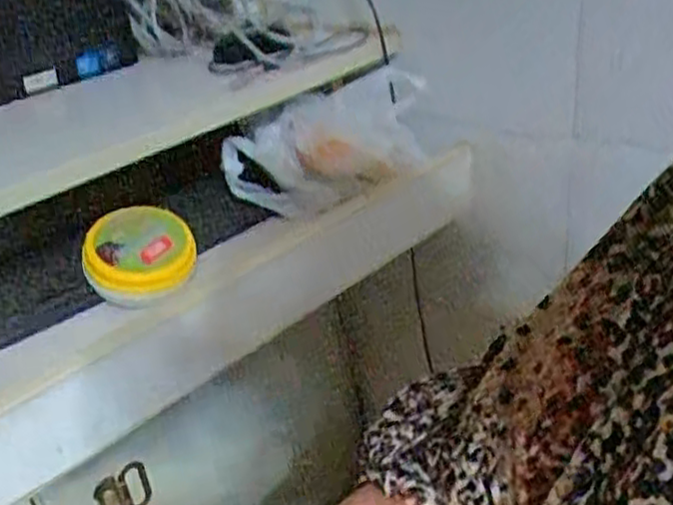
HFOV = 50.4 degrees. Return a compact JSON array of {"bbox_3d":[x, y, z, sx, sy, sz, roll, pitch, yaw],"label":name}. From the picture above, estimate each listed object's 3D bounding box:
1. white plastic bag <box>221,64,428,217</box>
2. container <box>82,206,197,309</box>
[{"bbox_3d":[-0.003,-0.105,0.696,0.190,0.098,0.101,-23,31,-27],"label":"white plastic bag"},{"bbox_3d":[-0.169,0.000,0.621,0.096,0.035,0.094,-8,52,-22],"label":"container"}]

